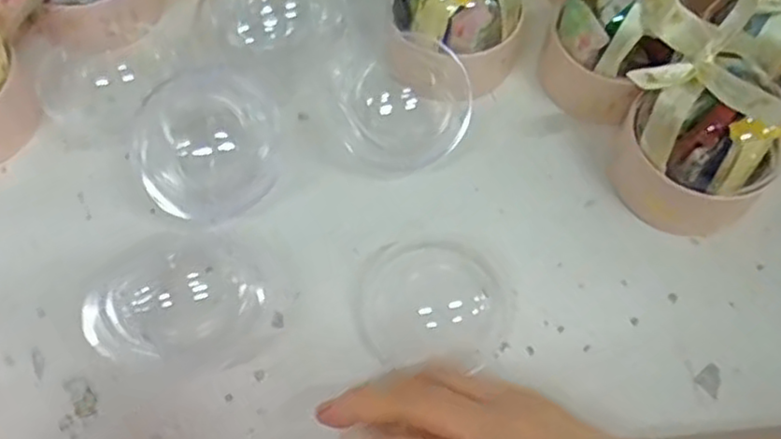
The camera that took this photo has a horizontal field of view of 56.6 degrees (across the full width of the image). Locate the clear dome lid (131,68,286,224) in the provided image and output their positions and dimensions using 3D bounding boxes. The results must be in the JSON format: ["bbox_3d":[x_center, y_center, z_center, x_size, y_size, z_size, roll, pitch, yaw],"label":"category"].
[{"bbox_3d":[-0.100,-0.044,0.406,0.073,0.038,0.082,4,60,2],"label":"clear dome lid"}]

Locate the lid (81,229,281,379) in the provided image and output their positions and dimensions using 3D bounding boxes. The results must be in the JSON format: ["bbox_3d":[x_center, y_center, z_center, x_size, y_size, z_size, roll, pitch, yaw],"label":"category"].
[{"bbox_3d":[-0.109,0.038,0.370,0.092,0.029,0.078,-15,61,-9],"label":"lid"}]

